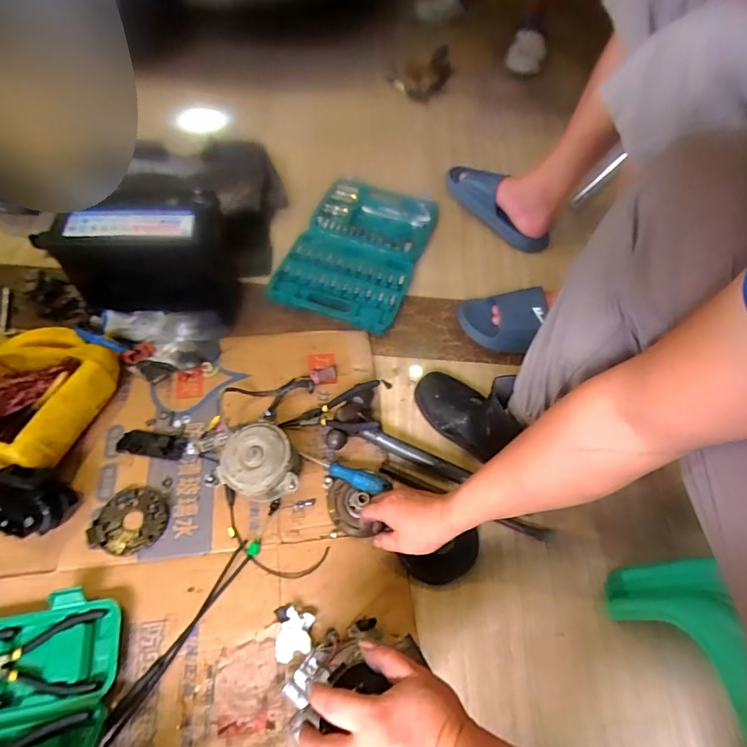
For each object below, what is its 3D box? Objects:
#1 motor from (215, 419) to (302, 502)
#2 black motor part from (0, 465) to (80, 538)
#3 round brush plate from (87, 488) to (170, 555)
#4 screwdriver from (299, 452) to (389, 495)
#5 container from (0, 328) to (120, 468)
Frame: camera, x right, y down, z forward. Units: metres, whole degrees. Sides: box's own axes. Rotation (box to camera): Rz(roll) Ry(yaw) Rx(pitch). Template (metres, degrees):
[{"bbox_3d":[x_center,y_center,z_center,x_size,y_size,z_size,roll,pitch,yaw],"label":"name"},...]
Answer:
[{"bbox_3d":[-0.165,0.125,0.654,0.111,0.073,0.107,2,57,-3],"label":"motor"},{"bbox_3d":[-0.463,0.163,0.595,0.127,0.082,0.084,14,57,4],"label":"black motor part"},{"bbox_3d":[-0.334,0.202,0.628,0.089,0.014,0.091,2,57,-3],"label":"round brush plate"},{"bbox_3d":[-0.046,0.144,0.675,0.145,0.021,0.028,15,57,25],"label":"screwdriver"},{"bbox_3d":[-0.497,0.031,0.665,0.174,0.096,0.212,16,57,6],"label":"container"}]

